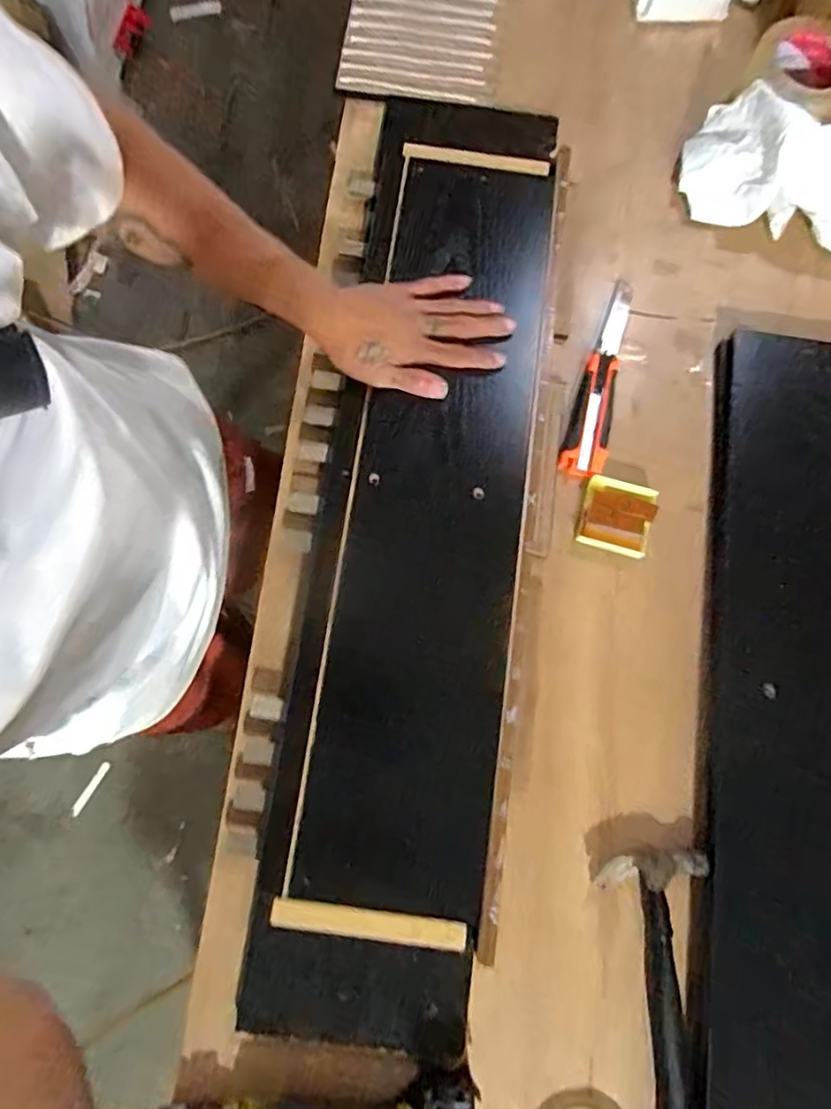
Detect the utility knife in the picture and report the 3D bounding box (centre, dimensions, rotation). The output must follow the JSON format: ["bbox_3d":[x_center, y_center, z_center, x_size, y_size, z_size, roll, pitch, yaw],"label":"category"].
[{"bbox_3d":[0.189,-0.174,0.590,0.040,0.015,0.211,18,78,3],"label":"utility knife"}]

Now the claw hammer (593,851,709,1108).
[{"bbox_3d":[0.204,0.349,0.468,0.085,0.021,0.209,-7,78,-2],"label":"claw hammer"}]

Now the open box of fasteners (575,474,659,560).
[{"bbox_3d":[0.189,-0.037,0.558,0.064,0.014,0.067,18,78,3],"label":"open box of fasteners"}]

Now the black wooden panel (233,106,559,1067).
[{"bbox_3d":[0.000,-0.049,0.545,0.190,0.029,0.875,8,78,3],"label":"black wooden panel"}]

